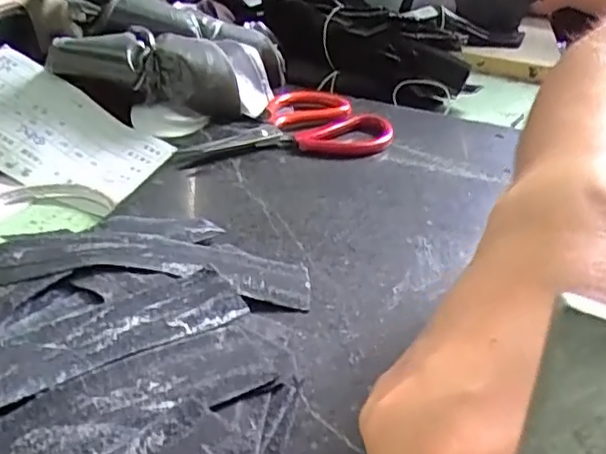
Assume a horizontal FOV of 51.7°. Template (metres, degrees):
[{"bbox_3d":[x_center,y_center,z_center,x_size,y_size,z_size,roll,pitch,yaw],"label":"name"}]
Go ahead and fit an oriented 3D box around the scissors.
[{"bbox_3d":[-0.018,-0.083,0.515,0.181,0.018,0.103,-7,34,-22],"label":"scissors"}]

